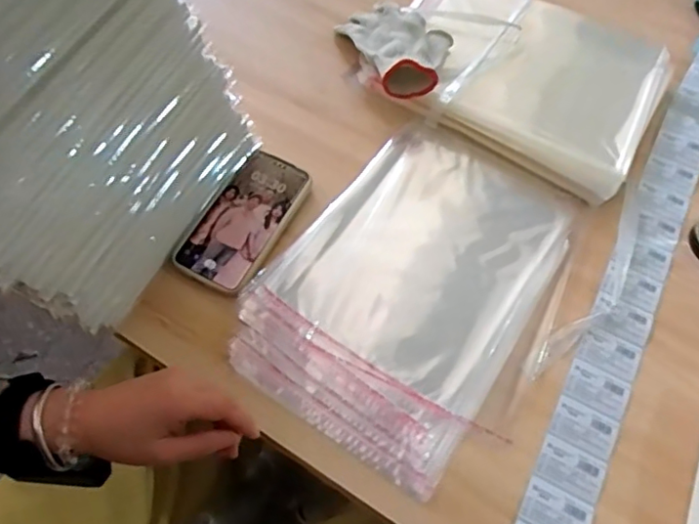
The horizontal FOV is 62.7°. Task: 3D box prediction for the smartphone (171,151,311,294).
[{"bbox_3d":[-0.110,-0.047,0.612,0.079,0.012,0.162,27,65,11],"label":"smartphone"}]

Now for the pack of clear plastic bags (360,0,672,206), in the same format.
[{"bbox_3d":[0.195,-0.240,0.707,0.356,0.050,0.251,29,65,12],"label":"pack of clear plastic bags"}]

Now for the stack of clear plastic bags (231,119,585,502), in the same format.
[{"bbox_3d":[0.074,0.021,0.592,0.264,0.014,0.353,30,65,13],"label":"stack of clear plastic bags"}]

